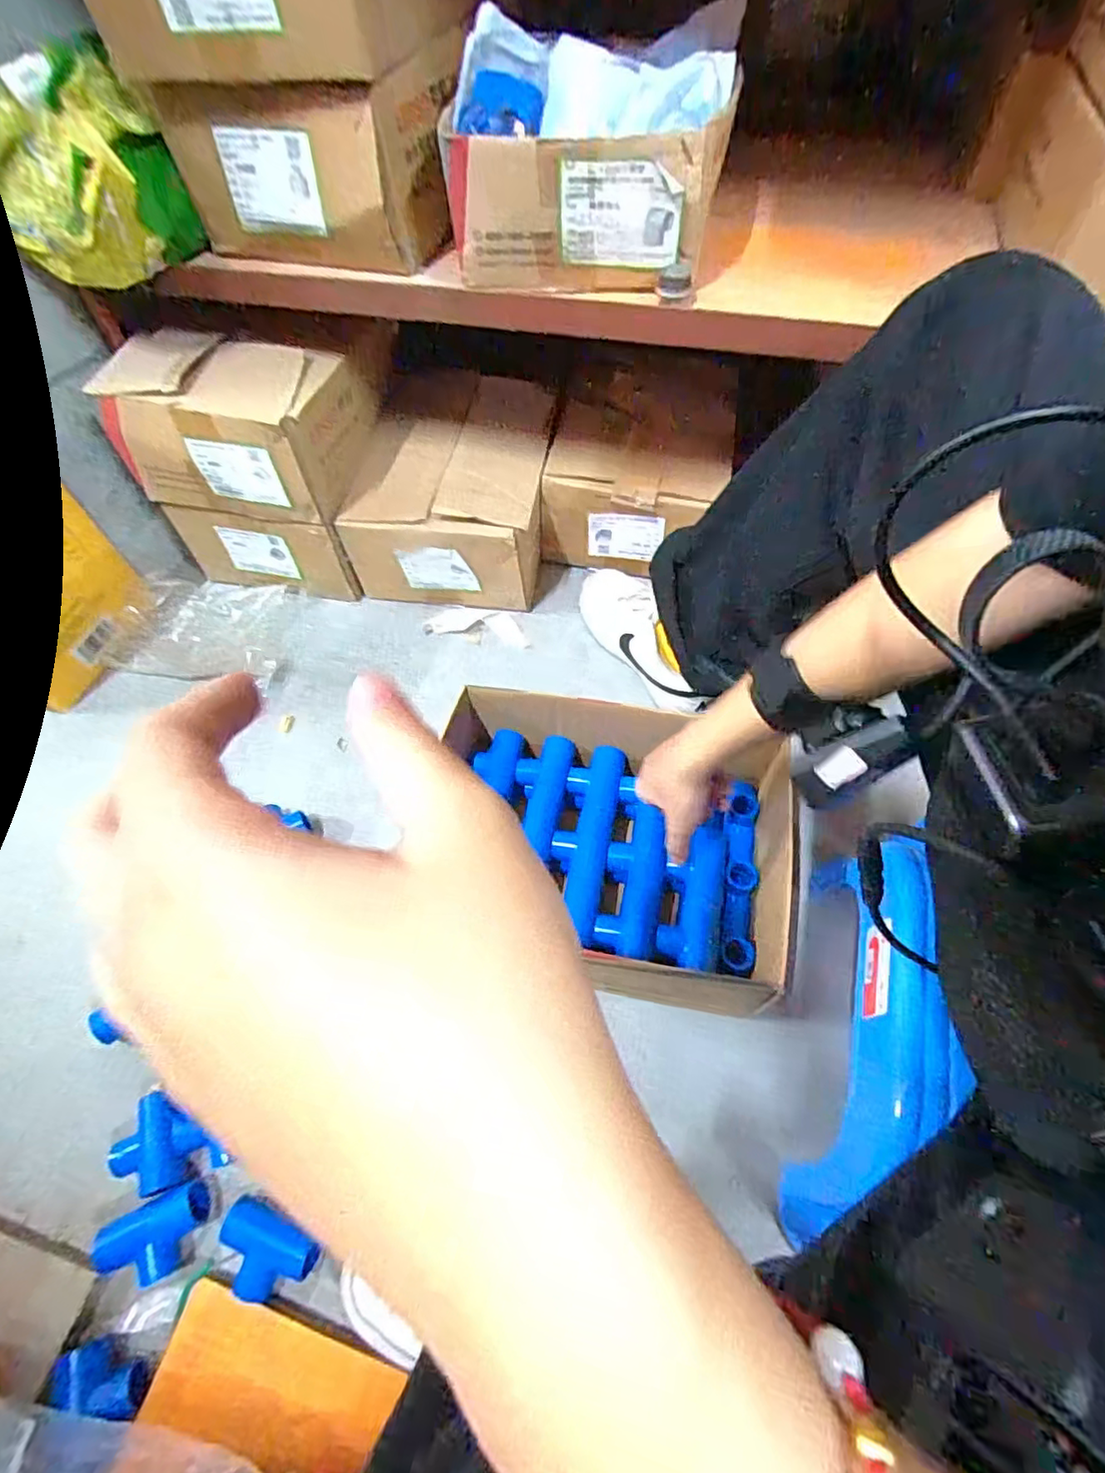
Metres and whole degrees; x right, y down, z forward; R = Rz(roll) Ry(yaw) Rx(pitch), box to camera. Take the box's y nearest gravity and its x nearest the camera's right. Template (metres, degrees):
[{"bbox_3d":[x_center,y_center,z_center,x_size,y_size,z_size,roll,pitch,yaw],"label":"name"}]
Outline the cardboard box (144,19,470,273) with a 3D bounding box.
[{"bbox_3d":[-0.201,-0.508,0.544,0.225,0.113,0.125,11,59,10],"label":"cardboard box"}]

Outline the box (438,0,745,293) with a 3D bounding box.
[{"bbox_3d":[0.029,-0.459,0.491,0.212,0.128,0.134,5,58,6],"label":"box"}]

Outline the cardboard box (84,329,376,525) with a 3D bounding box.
[{"bbox_3d":[-0.339,-0.342,0.671,0.234,0.135,0.148,6,58,7],"label":"cardboard box"}]

